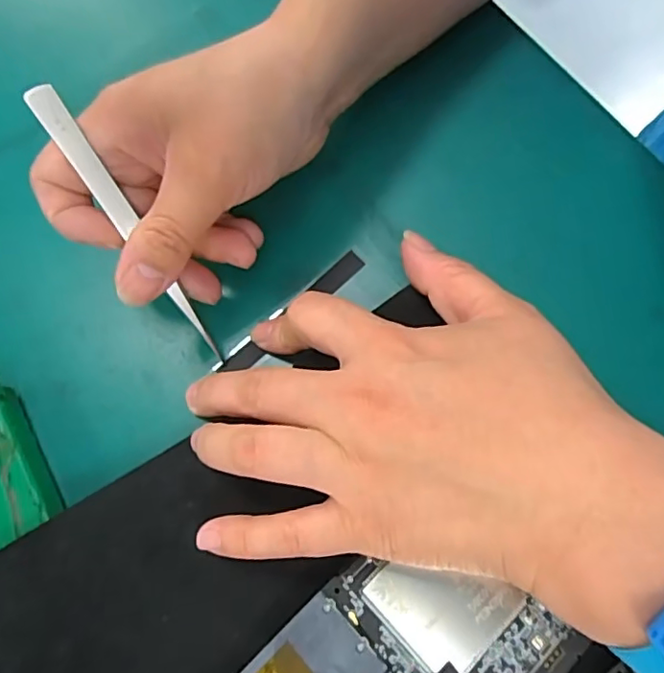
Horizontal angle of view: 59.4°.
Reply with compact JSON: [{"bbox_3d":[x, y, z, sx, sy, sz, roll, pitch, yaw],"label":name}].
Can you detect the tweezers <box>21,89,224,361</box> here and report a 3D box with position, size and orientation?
[{"bbox_3d":[-0.077,-0.039,0.229,0.010,0.004,0.122,-34,112,-10],"label":"tweezers"}]

